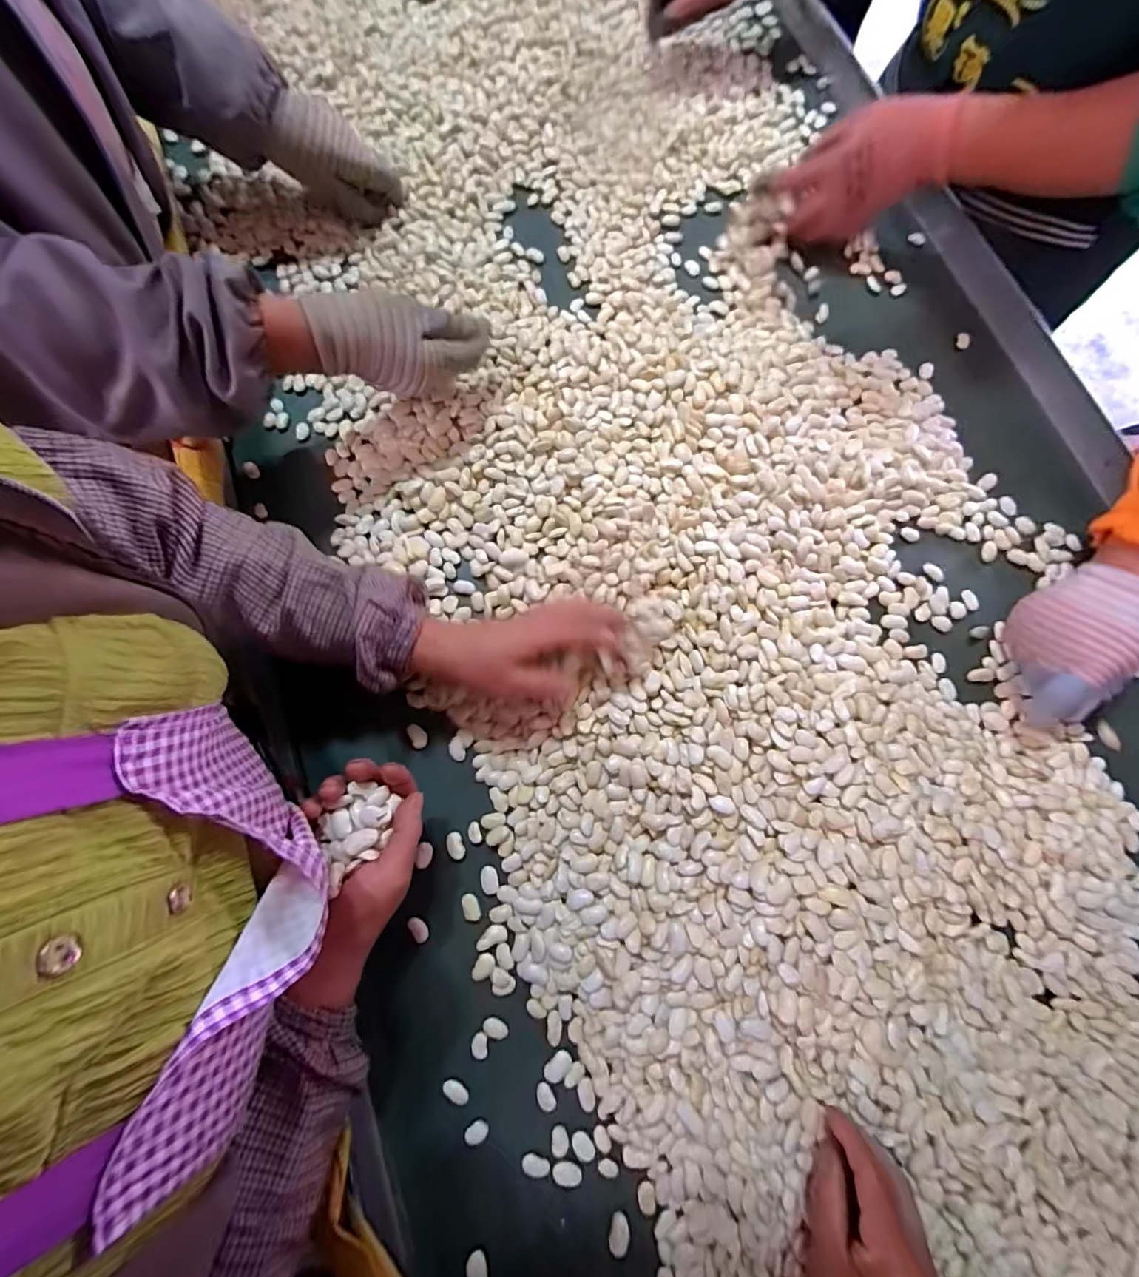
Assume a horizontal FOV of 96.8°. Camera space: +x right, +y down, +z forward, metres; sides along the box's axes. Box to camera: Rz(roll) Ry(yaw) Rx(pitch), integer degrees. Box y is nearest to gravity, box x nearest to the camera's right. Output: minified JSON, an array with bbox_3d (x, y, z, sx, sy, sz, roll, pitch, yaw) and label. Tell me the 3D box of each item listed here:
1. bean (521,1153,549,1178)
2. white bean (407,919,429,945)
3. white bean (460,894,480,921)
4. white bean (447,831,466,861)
[{"bbox_3d":[-0.024,0.376,0.360,0.020,0.004,0.011,14,77,2],"label":"bean"},{"bbox_3d":[-0.118,0.228,0.395,0.012,0.004,0.020,-38,80,-9],"label":"white bean"},{"bbox_3d":[-0.078,0.212,0.400,0.013,0.004,0.020,-12,77,-4],"label":"white bean"},{"bbox_3d":[-0.093,0.169,0.412,0.013,0.004,0.021,-22,78,-6],"label":"white bean"}]

